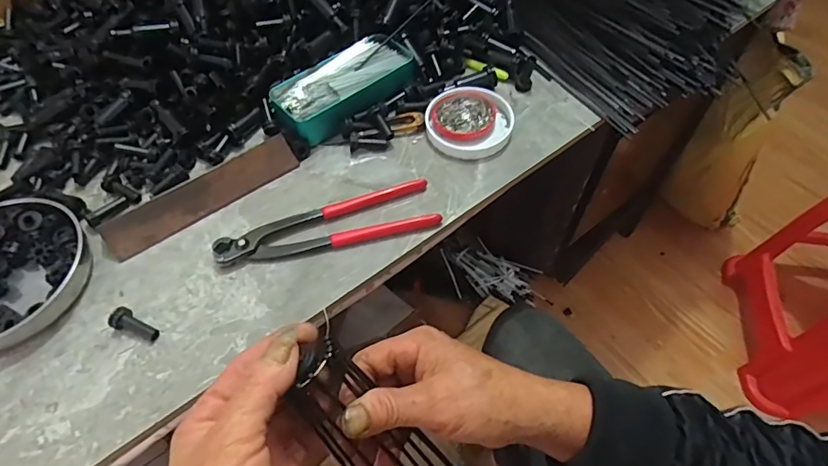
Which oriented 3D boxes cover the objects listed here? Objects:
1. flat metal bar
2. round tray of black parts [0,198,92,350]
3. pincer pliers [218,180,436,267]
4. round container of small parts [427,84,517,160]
[{"bbox_3d":[-0.192,-0.035,0.454,0.178,0.035,0.008,-33,24,-18],"label":"flat metal bar"},{"bbox_3d":[-0.347,0.031,0.415,0.132,0.028,0.128,-1,56,1],"label":"round tray of black parts"},{"bbox_3d":[-0.075,-0.003,0.436,0.193,0.013,0.049,-18,58,-10],"label":"pincer pliers"},{"bbox_3d":[0.056,-0.115,0.503,0.085,0.016,0.085,-1,56,1],"label":"round container of small parts"}]

